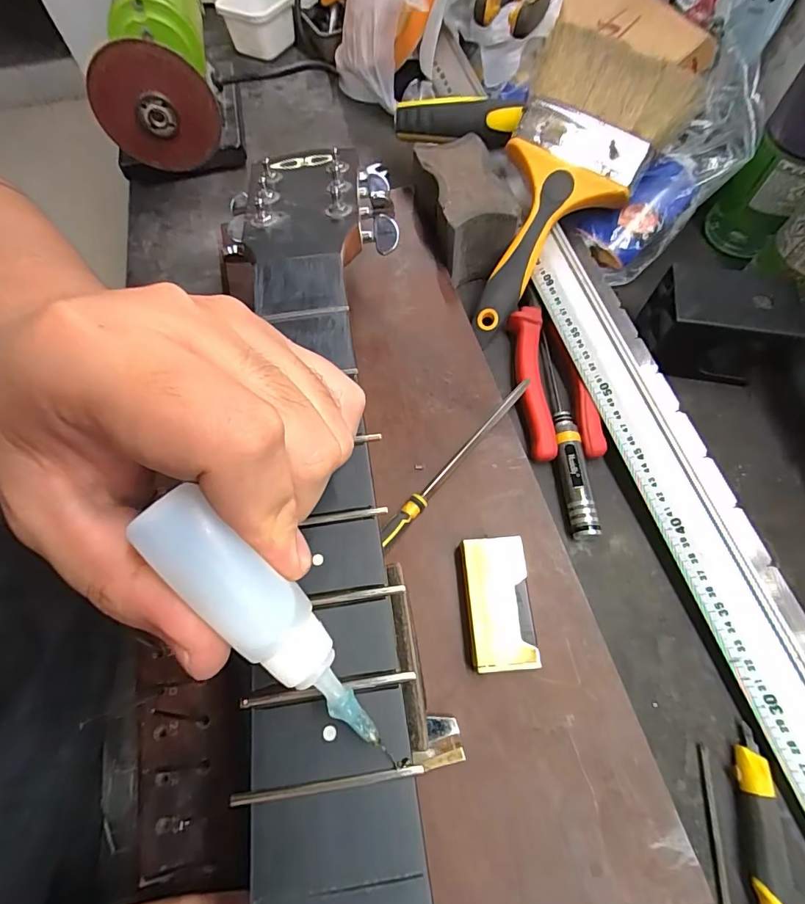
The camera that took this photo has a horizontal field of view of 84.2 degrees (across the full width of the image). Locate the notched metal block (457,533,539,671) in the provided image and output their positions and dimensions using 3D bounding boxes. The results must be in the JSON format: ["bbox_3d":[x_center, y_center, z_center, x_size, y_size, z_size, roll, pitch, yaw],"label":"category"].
[{"bbox_3d":[0.052,0.083,0.246,0.035,0.014,0.067,-3,66,0],"label":"notched metal block"}]

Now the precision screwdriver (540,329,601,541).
[{"bbox_3d":[0.112,-0.019,0.316,0.017,0.017,0.159,-4,66,0],"label":"precision screwdriver"}]

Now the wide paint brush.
[{"bbox_3d":[0.115,-0.188,0.337,0.104,0.028,0.220,30,100,13],"label":"wide paint brush"}]

